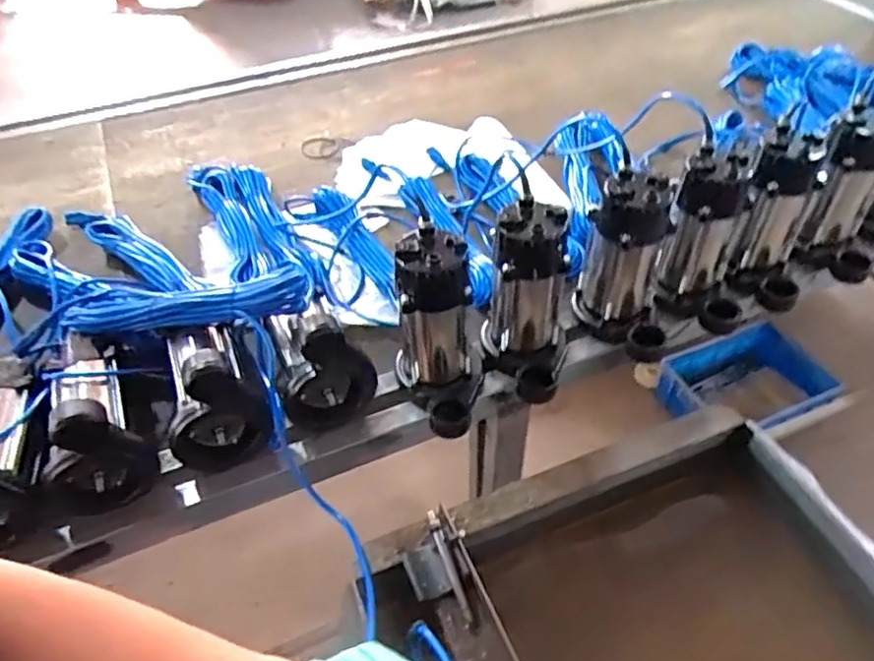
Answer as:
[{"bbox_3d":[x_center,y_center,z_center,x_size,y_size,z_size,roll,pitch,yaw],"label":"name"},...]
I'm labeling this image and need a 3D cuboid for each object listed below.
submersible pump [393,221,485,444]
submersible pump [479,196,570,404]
[{"bbox_3d":[0.001,0.006,0.816,0.115,0.234,0.167,0,46,2],"label":"submersible pump"},{"bbox_3d":[0.122,-0.037,0.848,0.109,0.224,0.146,4,47,6],"label":"submersible pump"}]

